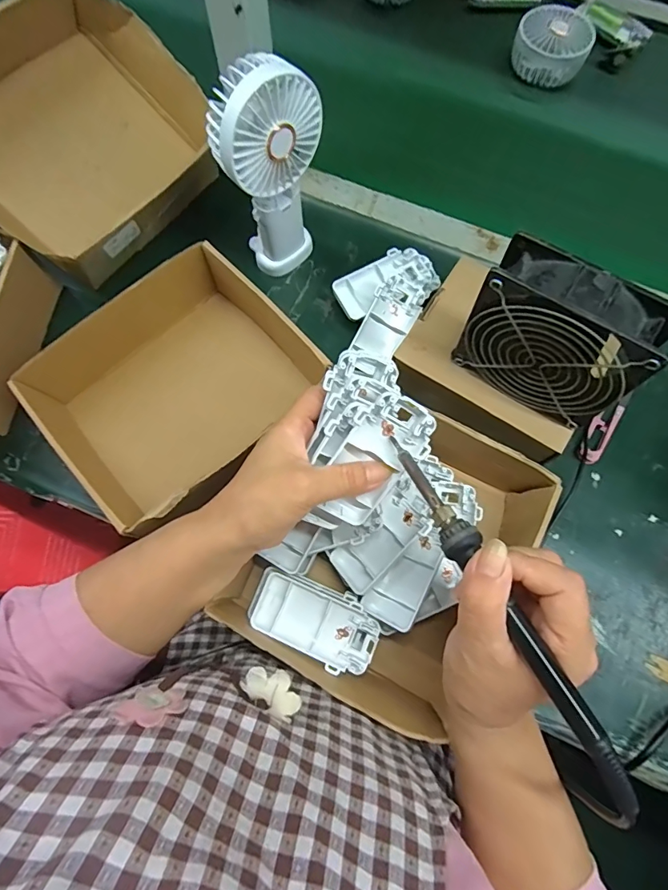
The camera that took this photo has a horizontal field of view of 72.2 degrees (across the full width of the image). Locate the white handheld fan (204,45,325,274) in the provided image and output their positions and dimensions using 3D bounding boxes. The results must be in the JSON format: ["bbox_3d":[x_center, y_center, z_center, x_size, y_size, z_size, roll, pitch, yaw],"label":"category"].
[{"bbox_3d":[-0.054,-0.230,0.403,0.086,0.189,0.044,-29,76,-8],"label":"white handheld fan"}]

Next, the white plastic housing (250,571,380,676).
[{"bbox_3d":[-0.014,0.136,0.350,0.095,0.018,0.048,25,75,7],"label":"white plastic housing"}]

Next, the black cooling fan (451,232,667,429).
[{"bbox_3d":[0.160,-0.077,0.338,0.118,0.116,0.045,32,76,9],"label":"black cooling fan"}]

